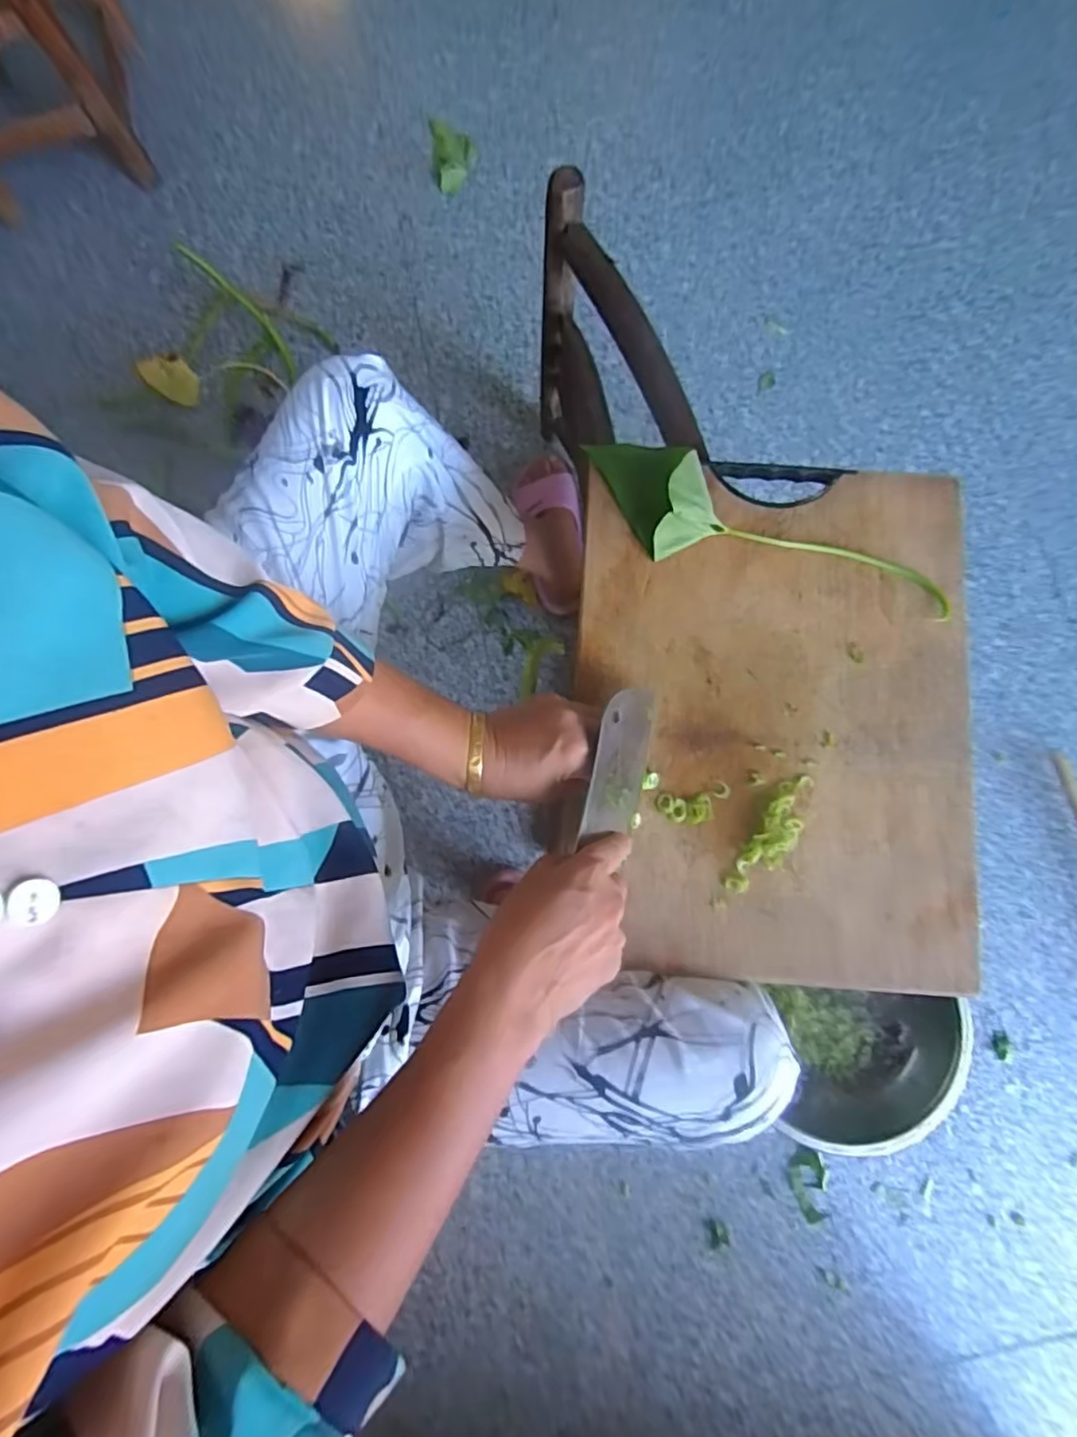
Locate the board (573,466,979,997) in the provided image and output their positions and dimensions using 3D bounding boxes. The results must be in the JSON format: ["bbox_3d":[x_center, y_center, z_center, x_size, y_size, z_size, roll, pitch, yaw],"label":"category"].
[{"bbox_3d":[0.178,-0.003,0.478,0.294,0.019,0.380,4,78,1],"label":"board"}]

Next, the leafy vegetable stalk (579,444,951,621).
[{"bbox_3d":[0.169,-0.137,0.479,0.301,0.046,0.080,26,81,7],"label":"leafy vegetable stalk"}]

